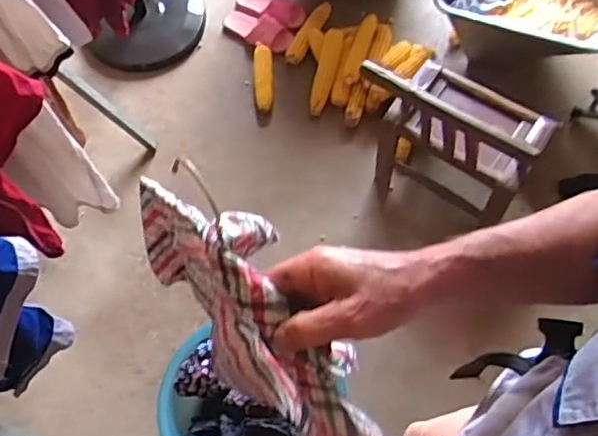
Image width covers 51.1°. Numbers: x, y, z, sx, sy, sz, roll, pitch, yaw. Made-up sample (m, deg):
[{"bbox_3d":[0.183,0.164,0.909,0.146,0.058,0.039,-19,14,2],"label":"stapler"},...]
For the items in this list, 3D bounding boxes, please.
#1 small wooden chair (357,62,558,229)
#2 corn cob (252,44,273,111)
[{"bbox_3d":[0.350,-0.199,1.392,0.350,0.518,0.320,33,71,16],"label":"small wooden chair"},{"bbox_3d":[-0.103,-0.403,1.783,0.046,0.044,0.204,-4,65,0],"label":"corn cob"}]

